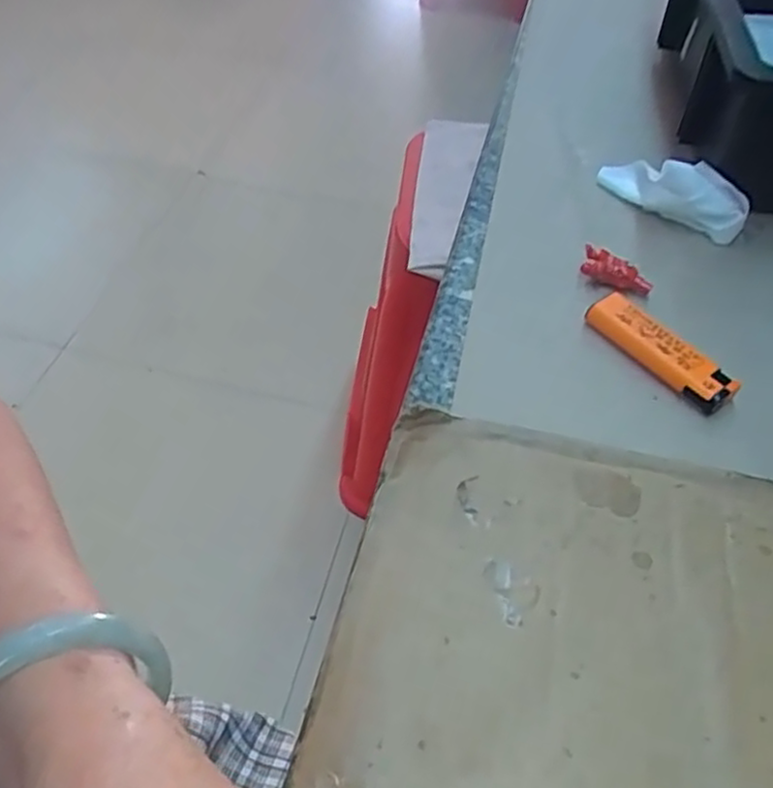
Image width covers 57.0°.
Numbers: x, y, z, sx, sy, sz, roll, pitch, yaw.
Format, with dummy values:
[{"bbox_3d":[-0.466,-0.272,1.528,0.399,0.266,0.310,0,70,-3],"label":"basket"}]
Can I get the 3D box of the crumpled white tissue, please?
[{"bbox_3d":[0.172,-0.128,0.446,0.031,0.047,0.101,-30,44,-25],"label":"crumpled white tissue"}]

